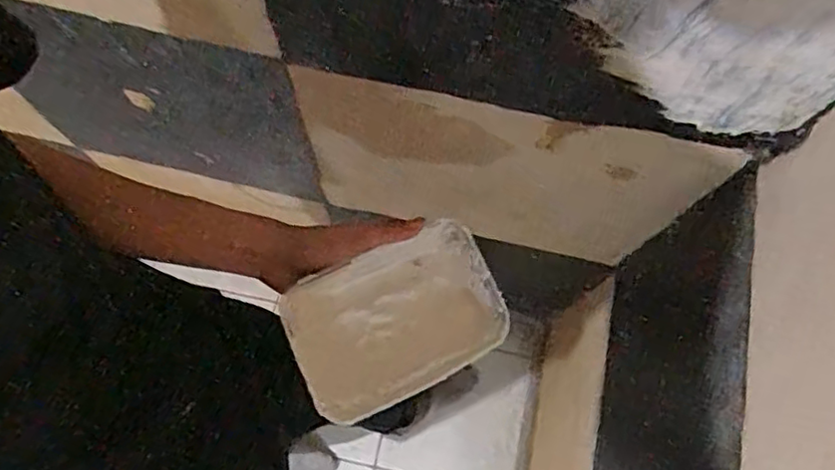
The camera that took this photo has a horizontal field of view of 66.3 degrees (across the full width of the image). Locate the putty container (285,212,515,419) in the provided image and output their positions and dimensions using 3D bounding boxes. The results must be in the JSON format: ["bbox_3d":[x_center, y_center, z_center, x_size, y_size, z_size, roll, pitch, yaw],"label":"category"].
[{"bbox_3d":[-0.015,0.068,0.529,0.170,0.045,0.119,-27,76,-9],"label":"putty container"}]

